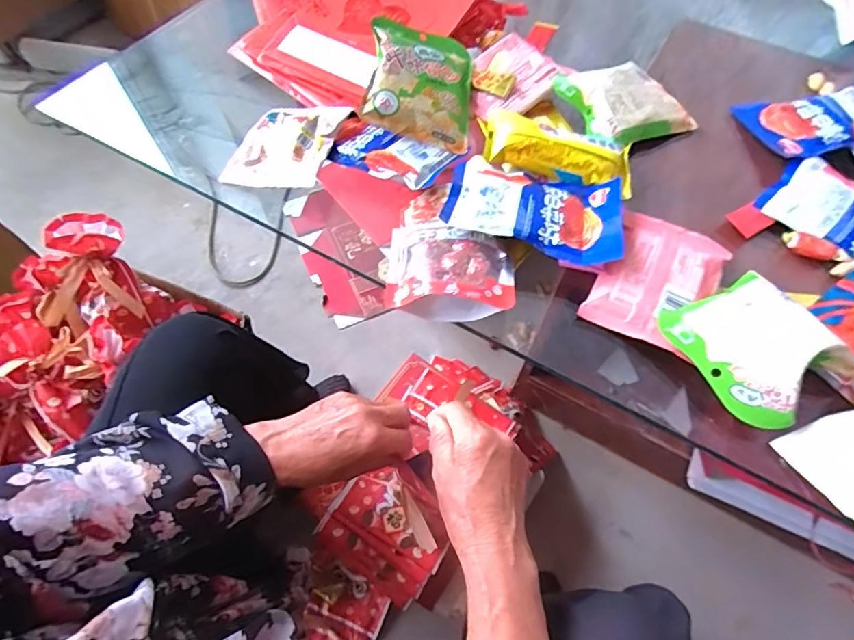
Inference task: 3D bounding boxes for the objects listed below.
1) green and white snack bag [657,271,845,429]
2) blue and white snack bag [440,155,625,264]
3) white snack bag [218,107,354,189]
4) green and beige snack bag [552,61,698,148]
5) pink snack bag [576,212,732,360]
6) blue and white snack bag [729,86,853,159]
[{"bbox_3d":[0.283,0.016,0.405,0.116,0.046,0.116,-25,63,-14],"label":"green and white snack bag"},{"bbox_3d":[0.108,-0.119,0.484,0.168,0.021,0.115,13,61,7],"label":"blue and white snack bag"},{"bbox_3d":[-0.162,-0.202,0.552,0.119,0.017,0.127,9,66,17],"label":"white snack bag"},{"bbox_3d":[0.242,-0.263,0.580,0.140,0.037,0.119,-21,62,-12],"label":"green and beige snack bag"},{"bbox_3d":[0.222,-0.041,0.464,0.100,0.020,0.142,27,64,14],"label":"pink snack bag"},{"bbox_3d":[0.470,-0.235,0.573,0.165,0.033,0.107,-5,60,-3],"label":"blue and white snack bag"}]

